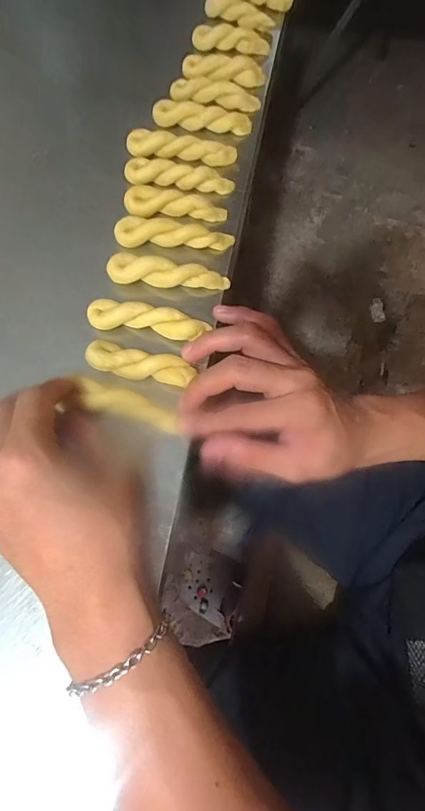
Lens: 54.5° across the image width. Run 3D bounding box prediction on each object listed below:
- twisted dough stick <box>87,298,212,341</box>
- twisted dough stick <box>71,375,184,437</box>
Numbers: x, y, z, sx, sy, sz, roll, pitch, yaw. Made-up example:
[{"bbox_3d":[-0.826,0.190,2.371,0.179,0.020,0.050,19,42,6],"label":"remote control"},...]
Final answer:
[{"bbox_3d":[-0.052,-0.068,0.327,0.094,0.012,0.022,10,70,4],"label":"twisted dough stick"},{"bbox_3d":[-0.061,0.000,0.295,0.081,0.014,0.021,21,72,3],"label":"twisted dough stick"}]

